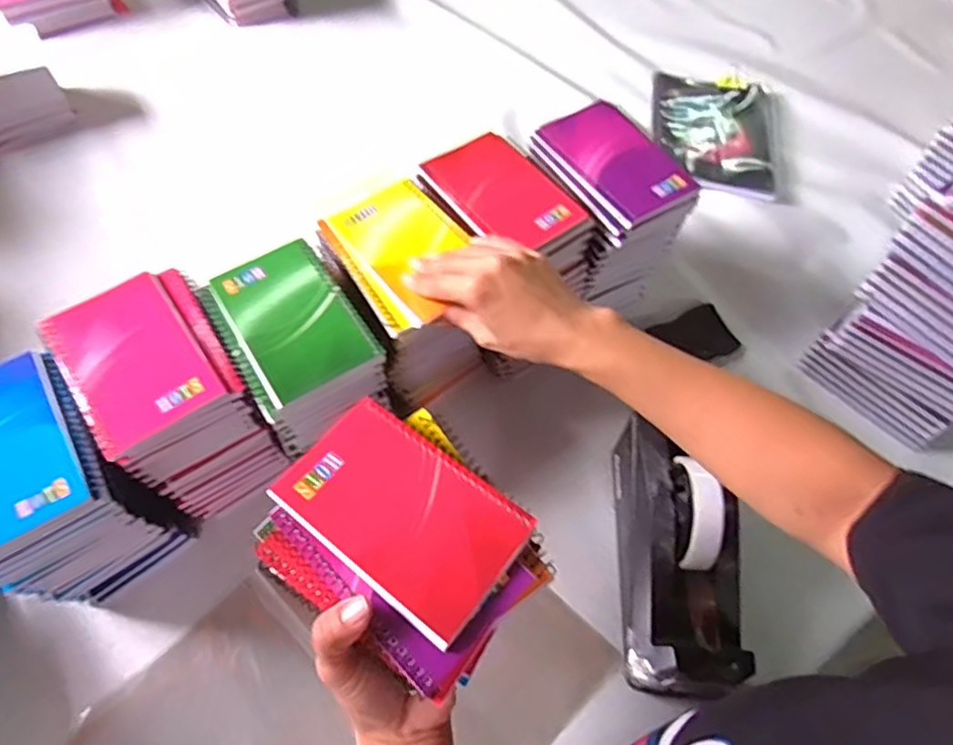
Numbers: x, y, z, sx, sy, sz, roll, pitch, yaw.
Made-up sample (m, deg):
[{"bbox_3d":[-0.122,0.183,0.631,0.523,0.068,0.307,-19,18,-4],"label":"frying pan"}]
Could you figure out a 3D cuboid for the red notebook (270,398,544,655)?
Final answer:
[{"bbox_3d":[-0.042,0.077,0.347,0.131,0.009,0.083,36,64,16],"label":"red notebook"}]

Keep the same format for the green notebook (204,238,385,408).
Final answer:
[{"bbox_3d":[-0.137,-0.043,0.456,0.083,0.007,0.127,-29,66,-19],"label":"green notebook"}]

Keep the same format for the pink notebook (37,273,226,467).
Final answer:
[{"bbox_3d":[-0.244,-0.010,0.435,0.085,0.012,0.123,-32,67,-20],"label":"pink notebook"}]

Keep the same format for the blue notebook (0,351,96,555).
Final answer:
[{"bbox_3d":[-0.315,0.053,0.406,0.084,0.016,0.128,-27,65,-18],"label":"blue notebook"}]

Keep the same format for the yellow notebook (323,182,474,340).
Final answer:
[{"bbox_3d":[-0.054,-0.096,0.485,0.088,0.015,0.127,-25,65,-17],"label":"yellow notebook"}]

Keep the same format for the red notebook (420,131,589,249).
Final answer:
[{"bbox_3d":[0.022,-0.153,0.518,0.084,0.012,0.125,-32,67,-20],"label":"red notebook"}]

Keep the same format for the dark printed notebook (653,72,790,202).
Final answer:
[{"bbox_3d":[0.319,-0.317,0.802,0.170,0.027,0.229,9,60,1],"label":"dark printed notebook"}]

